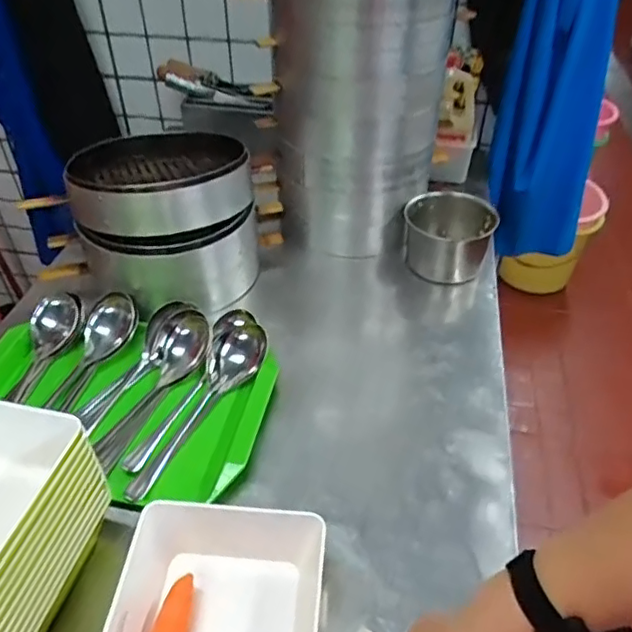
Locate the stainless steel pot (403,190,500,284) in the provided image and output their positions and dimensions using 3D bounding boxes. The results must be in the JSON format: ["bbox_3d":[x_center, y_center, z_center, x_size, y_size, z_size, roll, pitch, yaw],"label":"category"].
[{"bbox_3d":[0.228,-0.132,1.016,0.144,0.118,0.136,0,42,0],"label":"stainless steel pot"}]

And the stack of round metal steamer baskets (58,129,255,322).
[{"bbox_3d":[-0.244,-0.161,0.954,0.267,0.217,0.258,-13,43,-13],"label":"stack of round metal steamer baskets"}]

